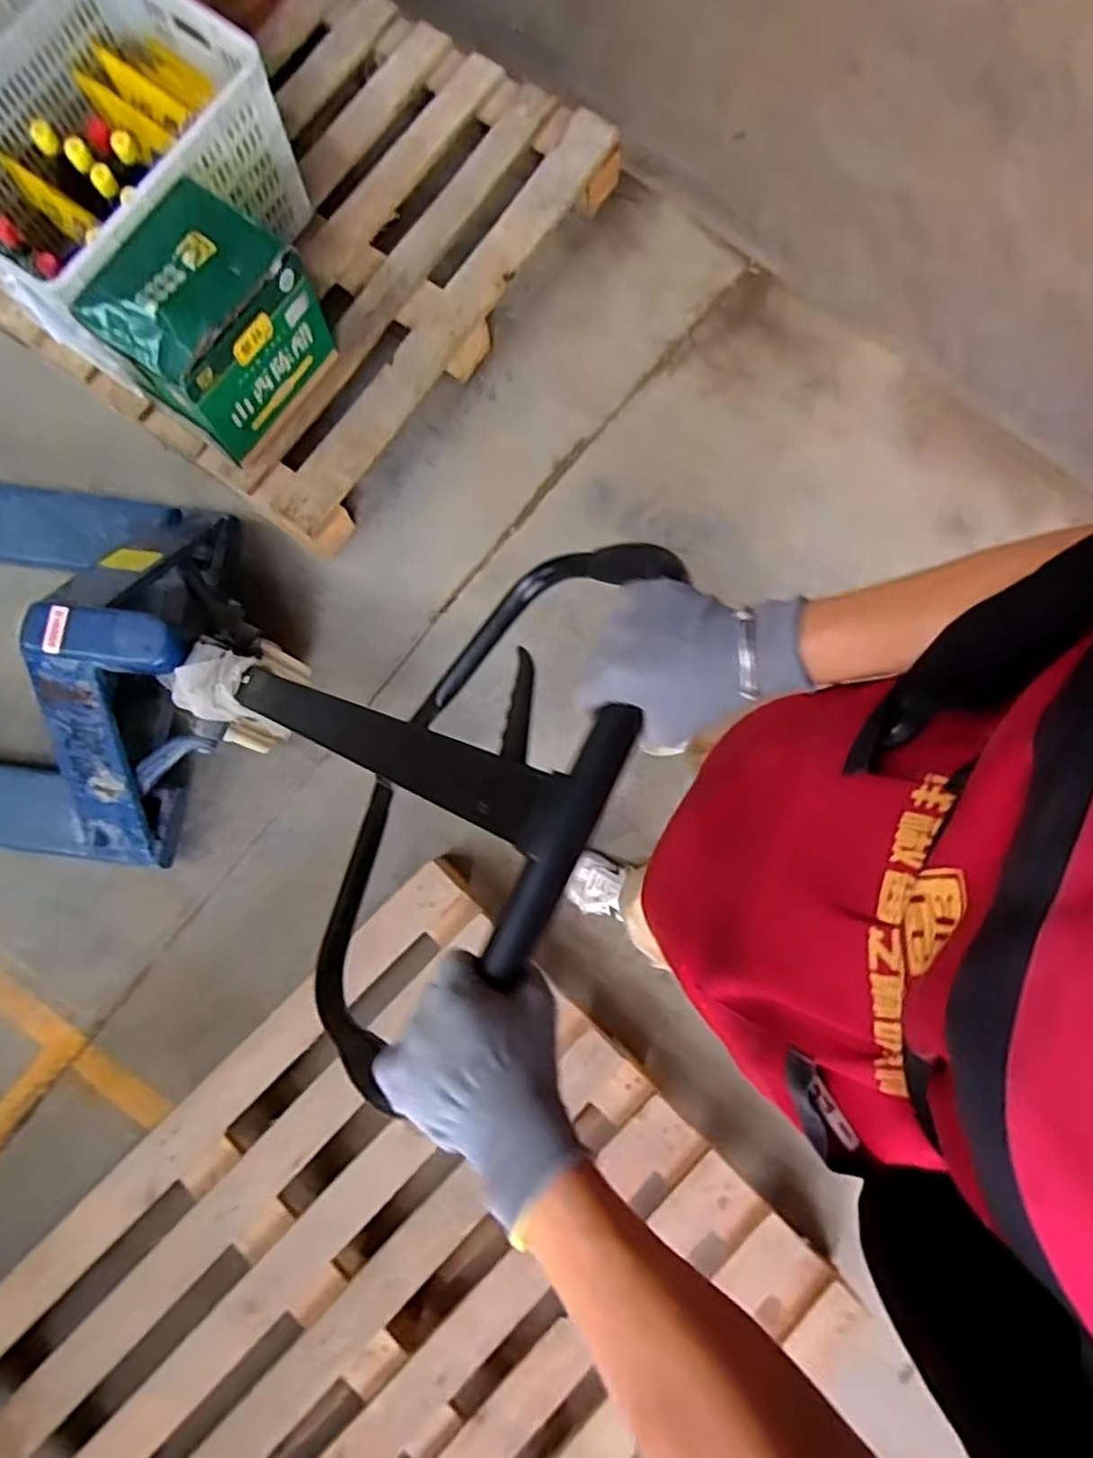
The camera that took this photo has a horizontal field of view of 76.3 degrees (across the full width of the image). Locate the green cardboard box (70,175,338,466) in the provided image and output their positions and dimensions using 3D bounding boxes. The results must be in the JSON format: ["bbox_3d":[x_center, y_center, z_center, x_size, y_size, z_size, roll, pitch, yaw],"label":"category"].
[{"bbox_3d":[-0.572,-0.689,1.197,0.243,0.253,0.296,37,82,6],"label":"green cardboard box"}]

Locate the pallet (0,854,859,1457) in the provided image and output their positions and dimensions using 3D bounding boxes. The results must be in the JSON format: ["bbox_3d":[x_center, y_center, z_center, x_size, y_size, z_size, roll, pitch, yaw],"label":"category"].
[{"bbox_3d":[-0.263,1.008,1.104,1.023,0.120,1.224,43,83,7],"label":"pallet"}]

